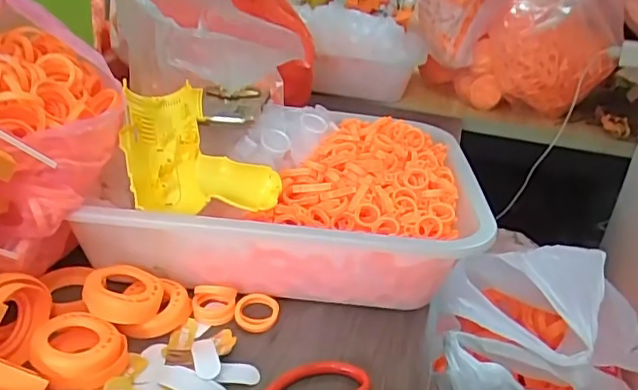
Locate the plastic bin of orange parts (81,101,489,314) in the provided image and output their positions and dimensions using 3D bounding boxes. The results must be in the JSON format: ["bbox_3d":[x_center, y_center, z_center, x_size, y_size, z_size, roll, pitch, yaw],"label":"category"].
[{"bbox_3d":[-0.019,0.003,0.547,0.322,0.105,0.250,6,27,1],"label":"plastic bin of orange parts"}]

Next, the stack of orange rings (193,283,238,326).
[{"bbox_3d":[-0.086,0.087,0.461,0.035,0.025,0.025,2,27,-7],"label":"stack of orange rings"}]

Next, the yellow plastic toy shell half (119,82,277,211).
[{"bbox_3d":[-0.104,-0.044,0.496,0.124,0.034,0.115,-5,70,-8],"label":"yellow plastic toy shell half"}]

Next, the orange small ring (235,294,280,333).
[{"bbox_3d":[-0.051,0.095,0.465,0.035,0.008,0.037,3,27,-5],"label":"orange small ring"}]

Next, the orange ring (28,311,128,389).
[{"bbox_3d":[-0.166,0.106,0.391,0.058,0.025,0.060,-2,28,-15],"label":"orange ring"}]

